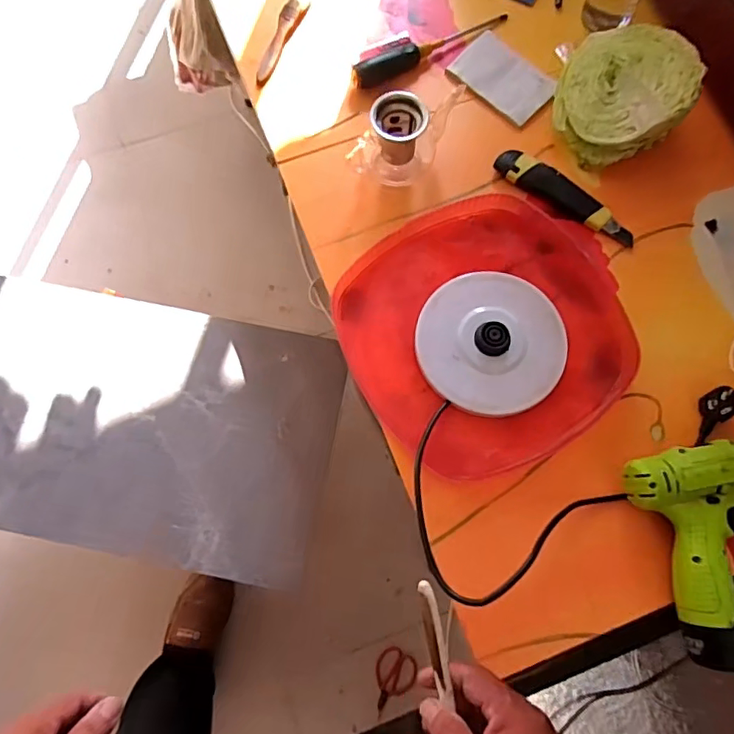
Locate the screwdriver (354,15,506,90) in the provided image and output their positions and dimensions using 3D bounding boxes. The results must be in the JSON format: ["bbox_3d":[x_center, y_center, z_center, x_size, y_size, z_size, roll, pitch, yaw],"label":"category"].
[{"bbox_3d":[0.079,-0.405,0.667,0.218,0.027,0.029,-31,78,-7],"label":"screwdriver"}]

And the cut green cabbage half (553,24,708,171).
[{"bbox_3d":[0.292,-0.316,0.617,0.145,0.055,0.145,0,90,25],"label":"cut green cabbage half"}]

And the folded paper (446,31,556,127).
[{"bbox_3d":[0.167,-0.358,0.663,0.122,0.009,0.077,44,80,10],"label":"folded paper"}]

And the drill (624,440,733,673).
[{"bbox_3d":[0.365,0.163,0.509,0.188,0.052,0.185,-11,76,-3],"label":"drill"}]

